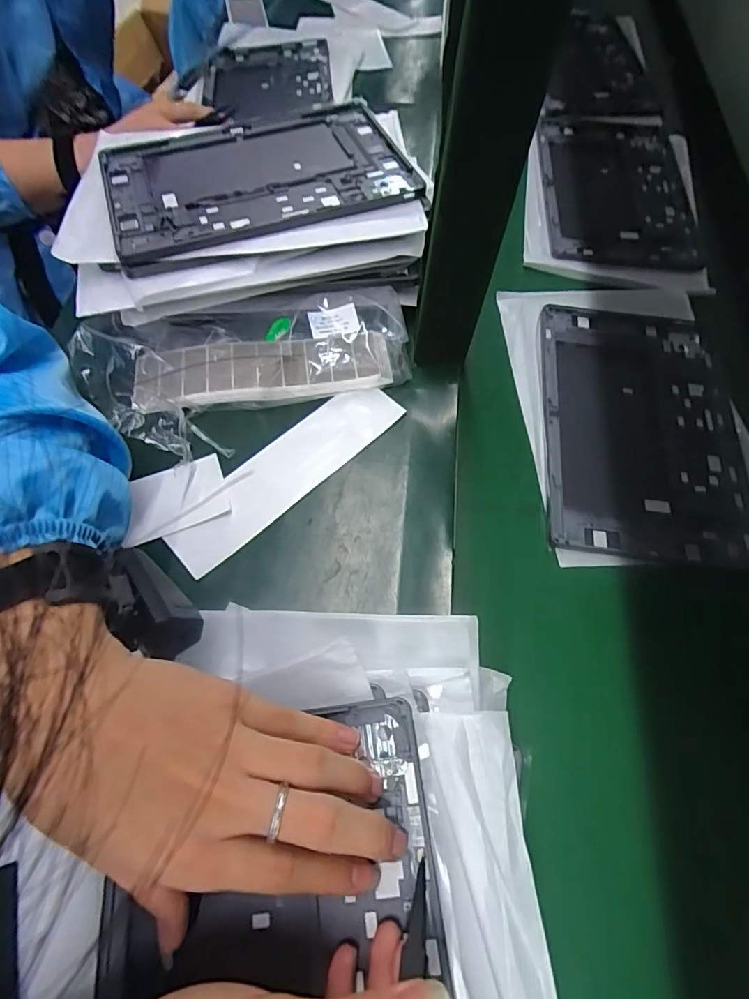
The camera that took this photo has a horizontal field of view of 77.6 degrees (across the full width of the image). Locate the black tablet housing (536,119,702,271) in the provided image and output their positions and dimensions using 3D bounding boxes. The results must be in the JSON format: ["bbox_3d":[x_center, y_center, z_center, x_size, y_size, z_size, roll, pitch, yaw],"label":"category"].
[{"bbox_3d":[0.276,-0.370,0.544,0.165,0.017,0.277,8,62,2],"label":"black tablet housing"}]

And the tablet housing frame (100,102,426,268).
[{"bbox_3d":[-0.098,-0.272,0.393,0.239,0.016,0.174,-20,68,-10],"label":"tablet housing frame"}]

